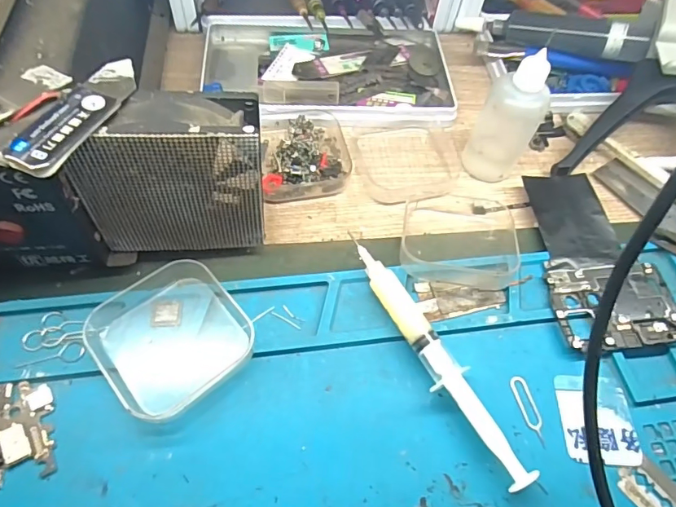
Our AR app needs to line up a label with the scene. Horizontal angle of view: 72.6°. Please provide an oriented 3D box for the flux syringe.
[{"bbox_3d":[0.044,0.048,0.224,0.015,0.017,0.135,-25,64,-18],"label":"flux syringe"}]

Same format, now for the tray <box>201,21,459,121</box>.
[{"bbox_3d":[-0.005,-0.138,0.335,0.179,0.020,0.110,4,59,-2],"label":"tray"}]

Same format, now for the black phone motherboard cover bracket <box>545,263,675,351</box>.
[{"bbox_3d":[0.149,0.028,0.248,0.066,0.007,0.047,-3,59,-6],"label":"black phone motherboard cover bracket"}]

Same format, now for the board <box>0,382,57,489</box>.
[{"bbox_3d":[-0.140,0.076,0.197,0.033,0.004,0.043,-12,61,-11],"label":"board"}]

